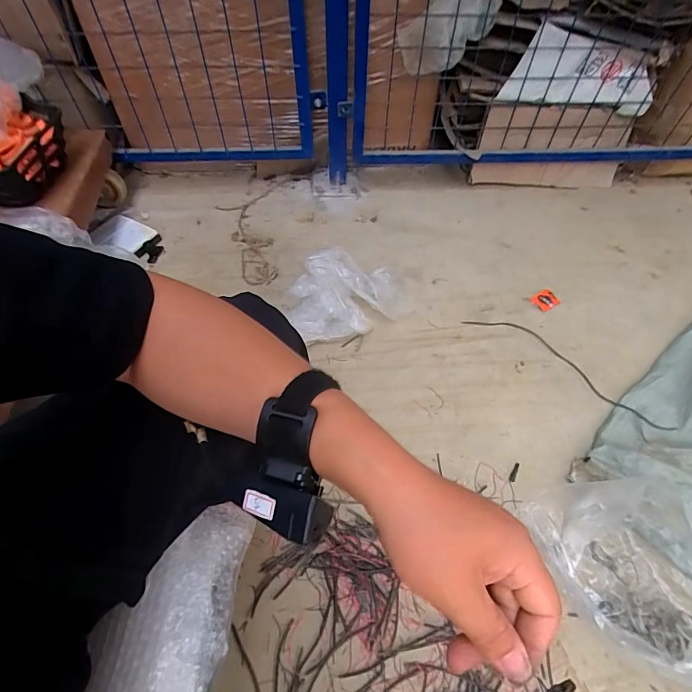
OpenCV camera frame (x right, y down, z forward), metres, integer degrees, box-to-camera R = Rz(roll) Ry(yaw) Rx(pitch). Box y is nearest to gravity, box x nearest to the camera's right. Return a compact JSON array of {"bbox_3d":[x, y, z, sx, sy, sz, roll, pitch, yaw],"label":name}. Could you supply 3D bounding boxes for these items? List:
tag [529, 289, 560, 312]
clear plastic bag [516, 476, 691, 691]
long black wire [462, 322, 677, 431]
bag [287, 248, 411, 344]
[{"bbox_3d":[0.480,-0.110,1.022,0.060,0.009,0.047,-28,60,-19],"label":"tag"},{"bbox_3d":[0.418,0.333,0.612,0.264,0.190,0.263,5,55,3],"label":"clear plastic bag"},{"bbox_3d":[0.476,0.039,0.924,0.453,0.006,0.074,34,62,21],"label":"long black wire"},{"bbox_3d":[0.003,-0.120,0.945,0.283,0.121,0.167,-19,58,-13],"label":"bag"}]

